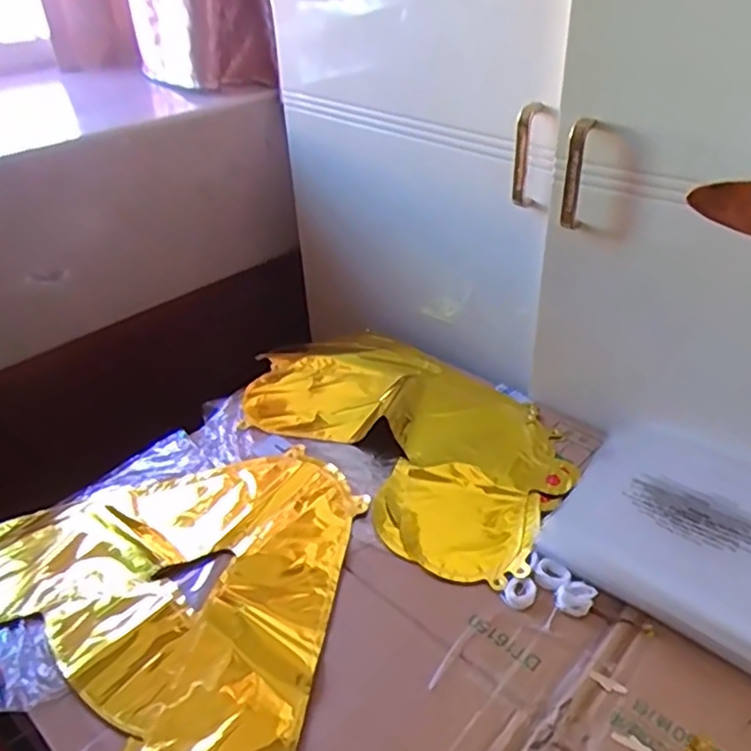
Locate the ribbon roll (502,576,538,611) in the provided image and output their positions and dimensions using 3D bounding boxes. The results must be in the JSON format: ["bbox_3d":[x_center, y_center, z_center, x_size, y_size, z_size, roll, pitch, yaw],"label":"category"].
[{"bbox_3d":[0.122,0.184,0.551,0.024,0.006,0.031,28,47,35],"label":"ribbon roll"}]

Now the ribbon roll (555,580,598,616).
[{"bbox_3d":[0.165,0.184,0.542,0.029,0.009,0.028,-3,37,2],"label":"ribbon roll"}]

